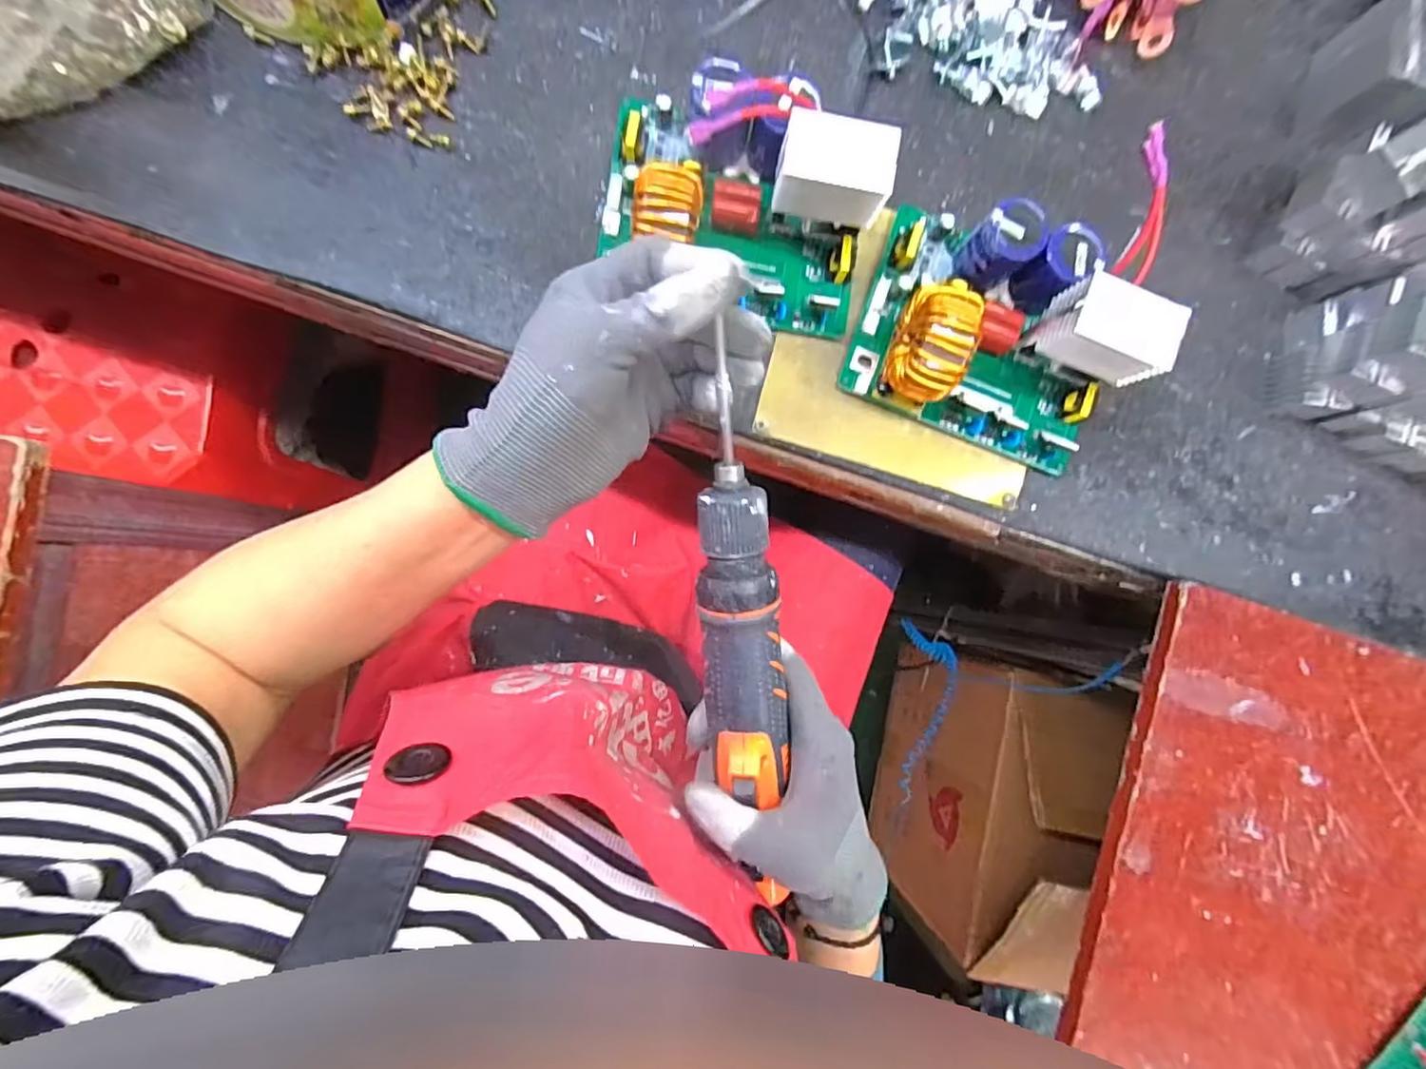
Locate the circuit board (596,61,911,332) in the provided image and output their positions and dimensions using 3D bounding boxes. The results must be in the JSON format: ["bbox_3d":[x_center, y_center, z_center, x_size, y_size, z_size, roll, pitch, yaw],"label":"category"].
[{"bbox_3d":[0.020,-0.190,0.326,0.150,0.071,0.106,20,83,-4],"label":"circuit board"}]

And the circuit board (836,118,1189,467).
[{"bbox_3d":[0.168,-0.128,0.339,0.148,0.066,0.139,19,83,-4],"label":"circuit board"}]

